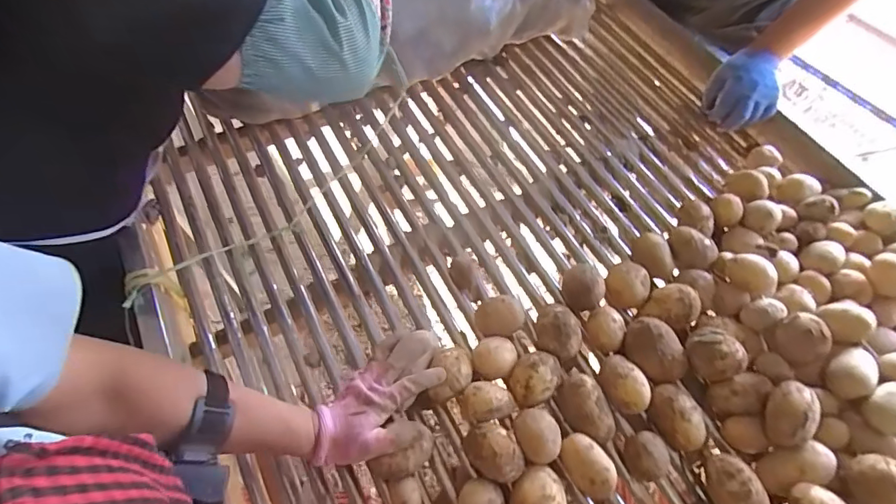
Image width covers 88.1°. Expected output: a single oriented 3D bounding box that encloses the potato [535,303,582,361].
[{"bbox_3d":[0.140,0.102,0.583,0.050,0.056,0.068,26,70,-31],"label":"potato"}]

